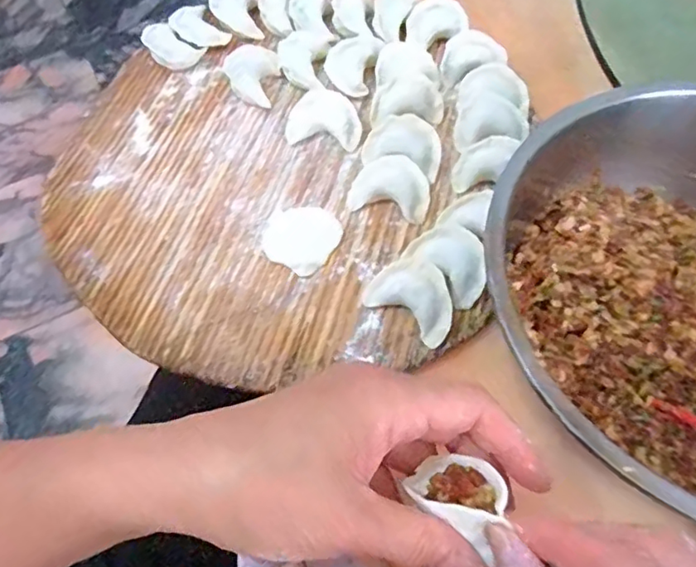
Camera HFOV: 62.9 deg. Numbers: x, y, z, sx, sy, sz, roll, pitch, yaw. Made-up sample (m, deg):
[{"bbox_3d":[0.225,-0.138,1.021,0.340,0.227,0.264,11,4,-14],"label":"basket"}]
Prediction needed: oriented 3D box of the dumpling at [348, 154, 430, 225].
[{"bbox_3d":[0.031,-0.068,0.401,0.055,0.018,0.041,13,66,8],"label":"dumpling"}]

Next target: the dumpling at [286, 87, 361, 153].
[{"bbox_3d":[-0.017,-0.126,0.433,0.054,0.020,0.040,6,65,5],"label":"dumpling"}]

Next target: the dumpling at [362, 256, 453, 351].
[{"bbox_3d":[0.043,0.009,0.359,0.056,0.023,0.040,32,70,16],"label":"dumpling"}]

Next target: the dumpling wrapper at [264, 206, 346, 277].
[{"bbox_3d":[-0.032,-0.033,0.393,0.050,0.004,0.052,-1,64,2],"label":"dumpling wrapper"}]

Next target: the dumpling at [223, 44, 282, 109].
[{"bbox_3d":[-0.074,-0.166,0.455,0.043,0.021,0.052,-15,65,-5],"label":"dumpling"}]

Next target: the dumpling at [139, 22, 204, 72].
[{"bbox_3d":[-0.149,-0.196,0.473,0.047,0.019,0.030,29,69,15],"label":"dumpling"}]

